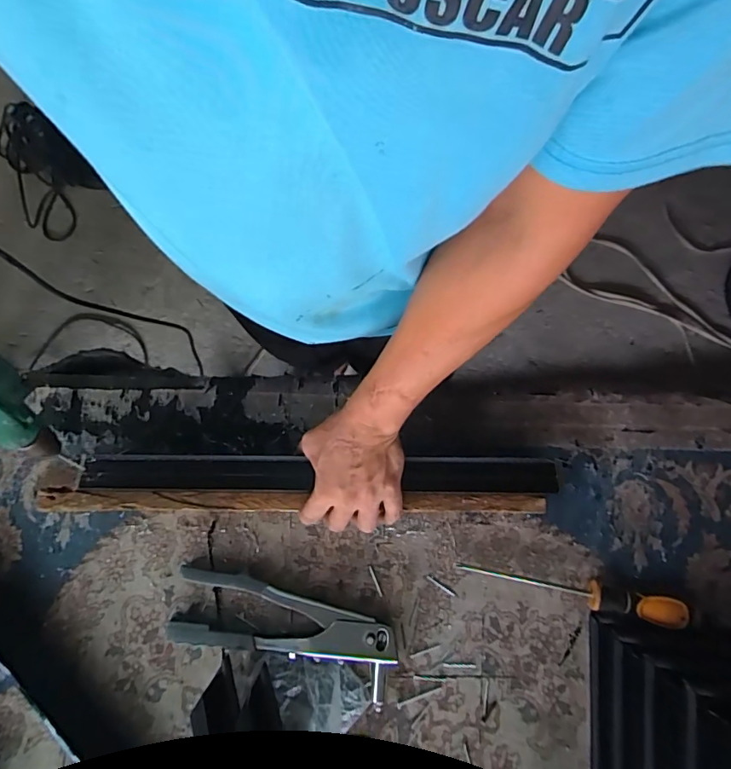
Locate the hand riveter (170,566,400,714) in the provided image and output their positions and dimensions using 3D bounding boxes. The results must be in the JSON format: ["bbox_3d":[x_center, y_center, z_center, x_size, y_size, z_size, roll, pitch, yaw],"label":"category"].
[{"bbox_3d":[-0.088,0.263,0.508,0.238,0.028,0.079,16,77,5],"label":"hand riveter"}]

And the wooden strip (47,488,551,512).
[{"bbox_3d":[-0.081,0.124,0.508,0.529,0.016,0.021,0,76,2],"label":"wooden strip"}]

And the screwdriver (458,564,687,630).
[{"bbox_3d":[0.217,0.221,0.512,0.225,0.025,0.028,7,76,16],"label":"screwdriver"}]

